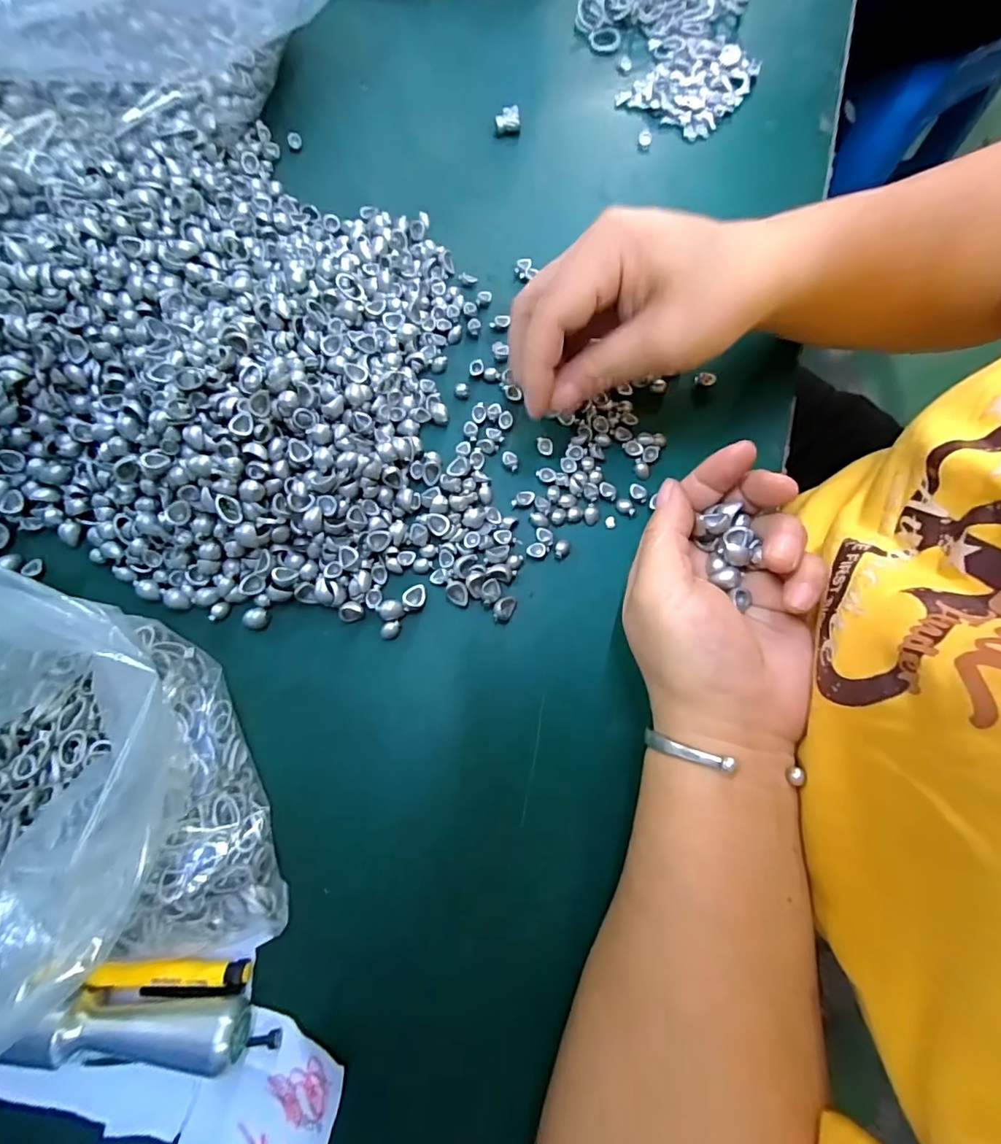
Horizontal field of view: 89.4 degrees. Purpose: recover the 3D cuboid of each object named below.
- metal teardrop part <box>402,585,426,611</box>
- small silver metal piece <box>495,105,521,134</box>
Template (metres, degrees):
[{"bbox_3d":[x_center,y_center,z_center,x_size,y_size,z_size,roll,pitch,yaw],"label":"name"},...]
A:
[{"bbox_3d":[-0.041,0.012,0.244,0.013,0.005,0.010,-27,77,-8],"label":"metal teardrop part"},{"bbox_3d":[0.005,-0.297,0.333,0.016,0.011,0.014,-6,74,-1],"label":"small silver metal piece"}]

